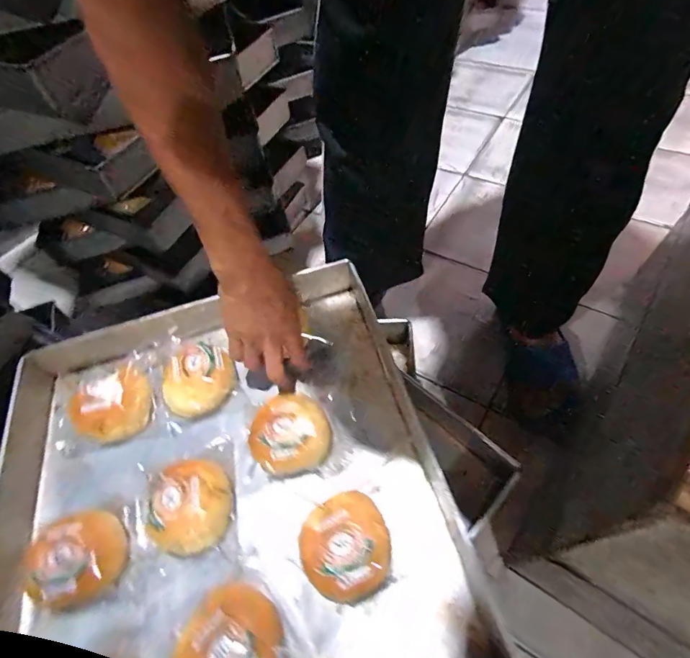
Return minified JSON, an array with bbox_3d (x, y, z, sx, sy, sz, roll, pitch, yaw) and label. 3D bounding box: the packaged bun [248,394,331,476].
[{"bbox_3d":[-0.063,0.115,0.466,0.086,0.048,0.087,-5,54,7],"label":"packaged bun"}]

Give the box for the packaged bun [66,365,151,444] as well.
[{"bbox_3d":[-0.293,0.093,0.513,0.080,0.049,0.089,31,65,28],"label":"packaged bun"}]

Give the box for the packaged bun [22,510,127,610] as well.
[{"bbox_3d":[-0.271,0.230,0.412,0.075,0.049,0.082,8,57,15],"label":"packaged bun"}]

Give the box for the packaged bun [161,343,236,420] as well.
[{"bbox_3d":[-0.188,0.065,0.518,0.075,0.057,0.088,31,65,27],"label":"packaged bun"}]

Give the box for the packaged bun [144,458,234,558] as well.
[{"bbox_3d":[-0.165,0.188,0.433,0.082,0.046,0.088,-5,54,7],"label":"packaged bun"}]

